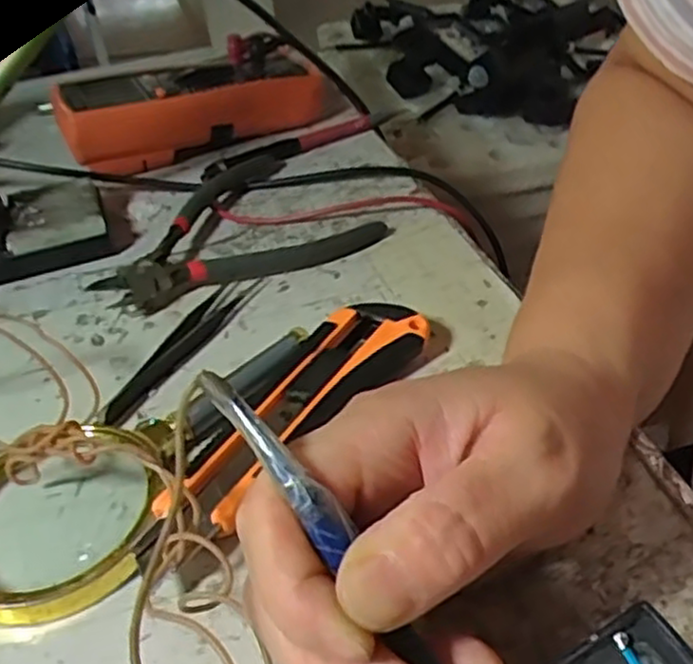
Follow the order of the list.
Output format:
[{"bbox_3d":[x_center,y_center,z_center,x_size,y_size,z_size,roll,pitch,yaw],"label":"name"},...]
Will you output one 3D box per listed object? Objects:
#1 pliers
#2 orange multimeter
[{"bbox_3d":[-0.071,-0.056,0.410,0.149,0.018,0.125,-29,41,-26],"label":"pliers"},{"bbox_3d":[-0.113,-0.166,0.533,0.187,0.050,0.095,-24,40,-20],"label":"orange multimeter"}]

